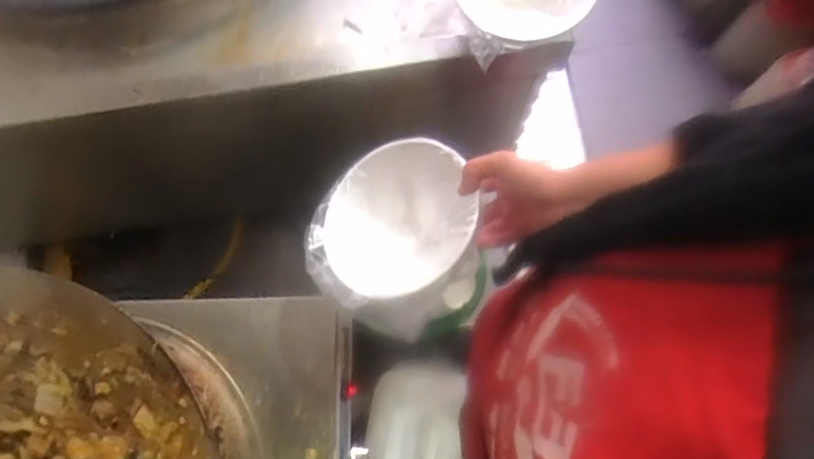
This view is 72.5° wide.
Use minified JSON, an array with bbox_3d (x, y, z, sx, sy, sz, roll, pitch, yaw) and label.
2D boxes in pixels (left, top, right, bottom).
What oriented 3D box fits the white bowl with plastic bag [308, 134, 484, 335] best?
[{"bbox_3d":[-0.012,0.003,0.578,0.157,0.137,0.184,25,78,7],"label":"white bowl with plastic bag"}]

